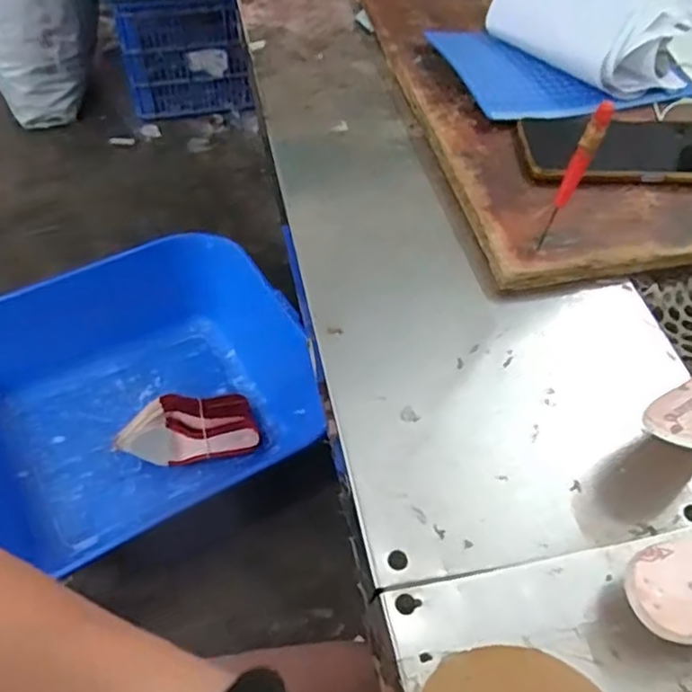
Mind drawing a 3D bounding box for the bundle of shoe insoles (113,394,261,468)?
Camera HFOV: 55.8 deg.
[{"bbox_3d":[-0.272,0.144,1.141,0.229,0.077,0.110,-8,54,-10],"label":"bundle of shoe insoles"}]

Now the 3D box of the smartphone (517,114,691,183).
[{"bbox_3d":[0.227,-0.164,0.542,0.166,0.010,0.086,-1,53,-5],"label":"smartphone"}]

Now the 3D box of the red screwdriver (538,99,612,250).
[{"bbox_3d":[0.144,-0.101,0.421,0.012,0.117,0.011,26,55,15],"label":"red screwdriver"}]

